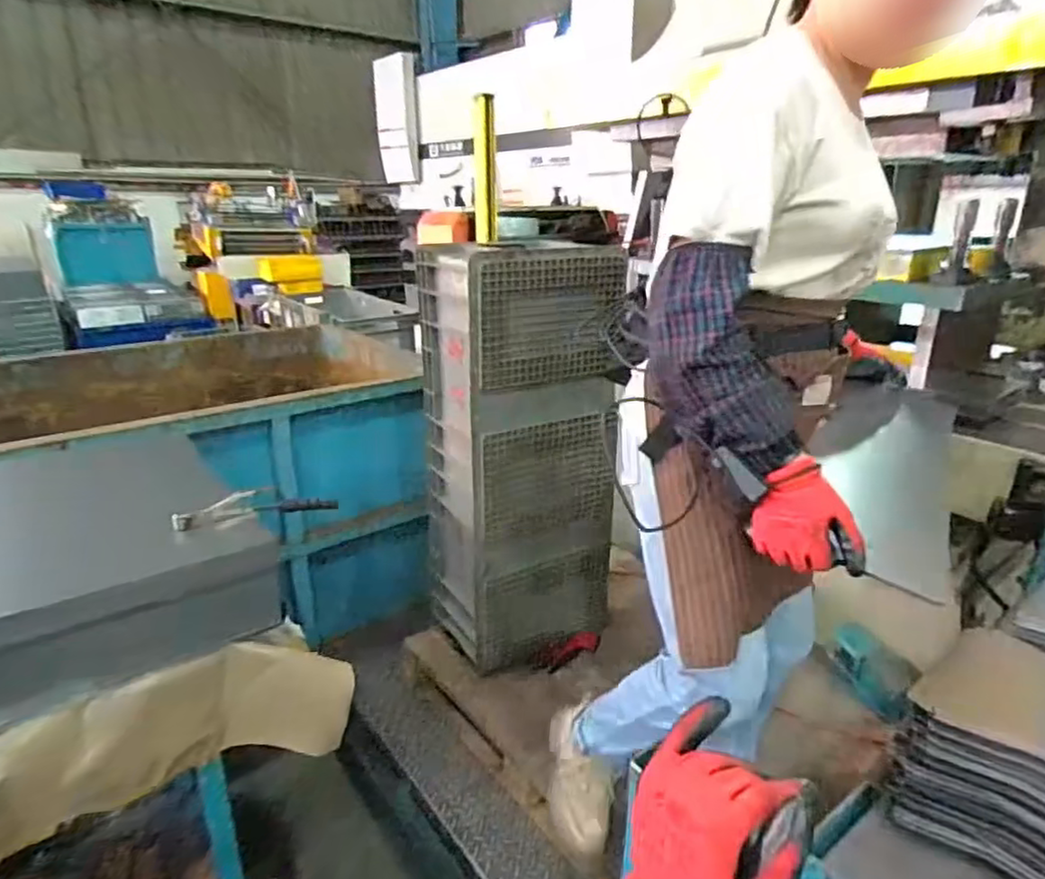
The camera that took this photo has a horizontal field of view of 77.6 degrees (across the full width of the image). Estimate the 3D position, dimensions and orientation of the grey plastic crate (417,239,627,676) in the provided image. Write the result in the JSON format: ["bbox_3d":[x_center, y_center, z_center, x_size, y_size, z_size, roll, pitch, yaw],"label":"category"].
[{"bbox_3d":[0.005,0.033,1.466,0.394,0.880,0.232,-10,22,-27],"label":"grey plastic crate"}]

